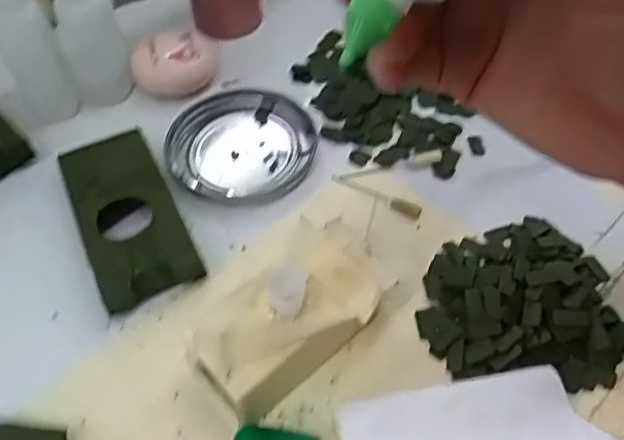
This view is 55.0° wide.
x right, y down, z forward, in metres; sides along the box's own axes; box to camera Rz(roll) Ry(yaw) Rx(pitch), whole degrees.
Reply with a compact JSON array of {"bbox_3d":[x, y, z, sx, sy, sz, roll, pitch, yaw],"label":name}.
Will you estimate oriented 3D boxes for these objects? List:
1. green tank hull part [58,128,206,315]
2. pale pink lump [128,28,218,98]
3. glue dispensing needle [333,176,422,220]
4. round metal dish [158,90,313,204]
[{"bbox_3d":[-0.089,-0.004,0.290,0.044,0.019,0.105,-23,56,-14],"label":"green tank hull part"},{"bbox_3d":[-0.079,-0.091,0.349,0.050,0.022,0.031,-8,53,-3],"label":"pale pink lump"},{"bbox_3d":[0.032,-0.014,0.302,0.050,0.004,0.008,25,58,20],"label":"glue dispensing needle"},{"bbox_3d":[-0.039,-0.040,0.327,0.078,0.010,0.075,-1,53,2],"label":"round metal dish"}]

